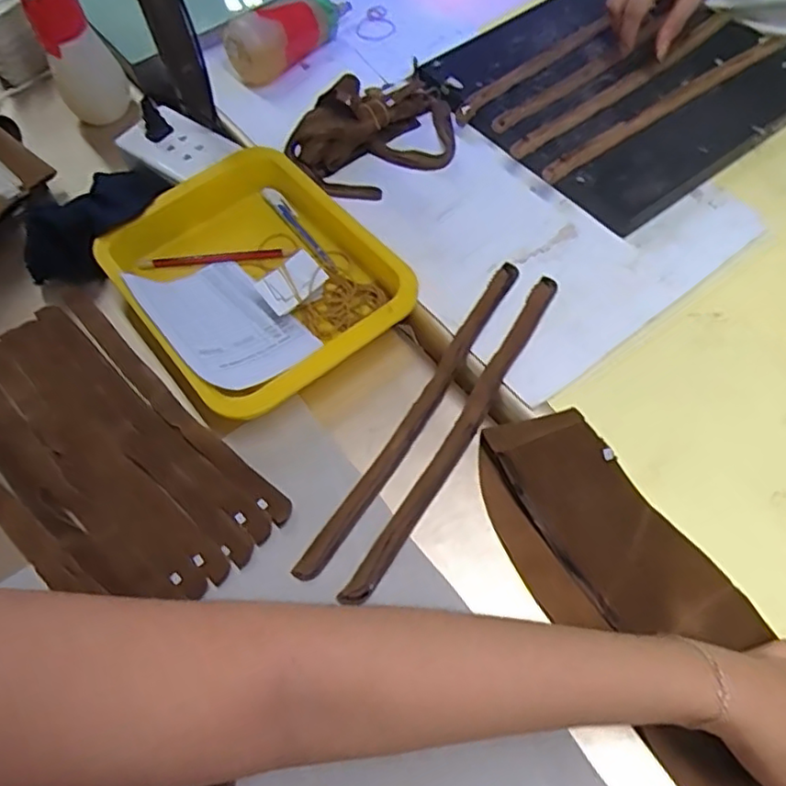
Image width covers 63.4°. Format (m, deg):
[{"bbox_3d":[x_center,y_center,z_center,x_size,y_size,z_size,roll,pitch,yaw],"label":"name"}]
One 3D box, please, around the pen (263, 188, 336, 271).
[{"bbox_3d":[-0.086,-0.155,0.603,0.015,0.011,0.123,-34,65,-13],"label":"pen"}]

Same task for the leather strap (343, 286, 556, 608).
[{"bbox_3d":[0.055,0.025,0.493,0.021,0.009,0.309,28,68,17],"label":"leather strap"}]

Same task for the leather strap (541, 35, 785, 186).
[{"bbox_3d":[0.270,-0.282,0.622,0.315,0.004,0.021,-33,67,-14],"label":"leather strap"}]

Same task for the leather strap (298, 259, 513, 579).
[{"bbox_3d":[0.022,0.011,0.504,0.019,0.007,0.310,28,68,17],"label":"leather strap"}]

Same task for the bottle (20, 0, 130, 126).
[{"bbox_3d":[-0.338,-0.364,0.672,0.066,0.190,0.065,-30,64,-11],"label":"bottle"}]

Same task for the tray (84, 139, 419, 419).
[{"bbox_3d":[-0.120,-0.106,0.557,0.200,0.036,0.247,-37,66,-15],"label":"tray"}]

